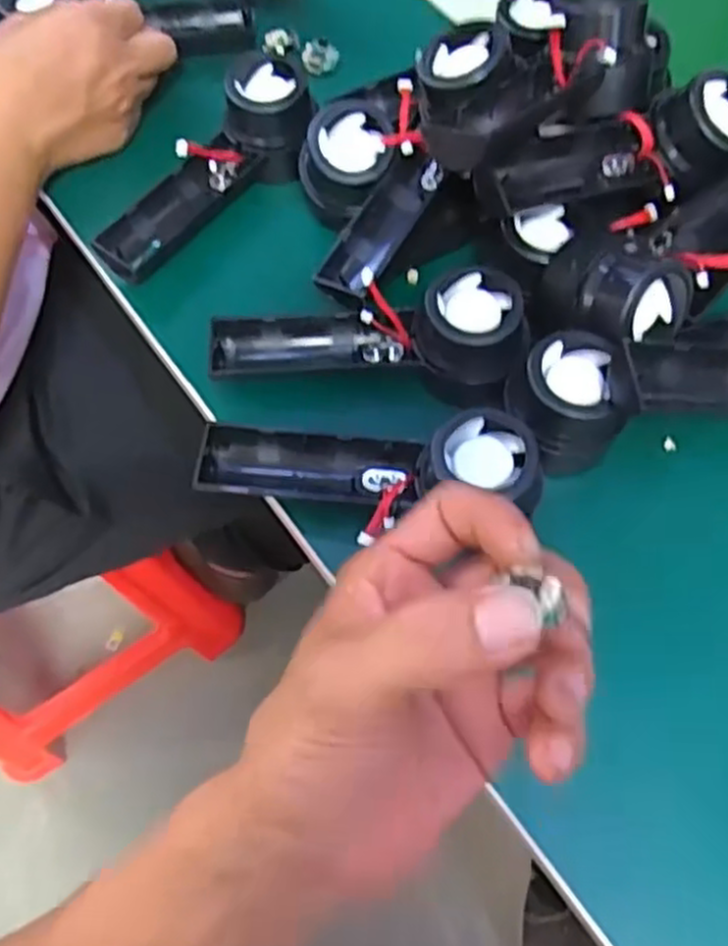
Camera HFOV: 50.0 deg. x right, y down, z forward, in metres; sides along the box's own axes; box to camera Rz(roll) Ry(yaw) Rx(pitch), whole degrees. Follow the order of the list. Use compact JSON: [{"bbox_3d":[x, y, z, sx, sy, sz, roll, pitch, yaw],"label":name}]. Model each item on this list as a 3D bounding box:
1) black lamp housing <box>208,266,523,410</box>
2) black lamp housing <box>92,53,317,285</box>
[{"bbox_3d":[0.002,-0.075,0.407,0.160,0.047,0.060,9,65,5],"label":"black lamp housing"},{"bbox_3d":[-0.094,-0.178,0.464,0.053,0.046,0.156,41,85,18],"label":"black lamp housing"}]

